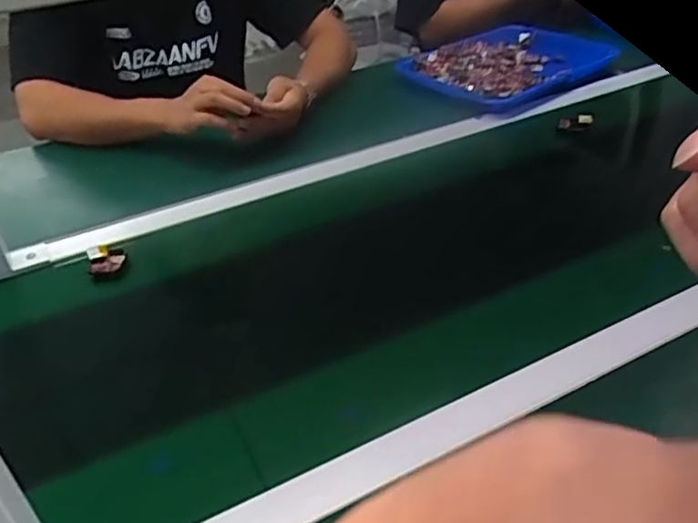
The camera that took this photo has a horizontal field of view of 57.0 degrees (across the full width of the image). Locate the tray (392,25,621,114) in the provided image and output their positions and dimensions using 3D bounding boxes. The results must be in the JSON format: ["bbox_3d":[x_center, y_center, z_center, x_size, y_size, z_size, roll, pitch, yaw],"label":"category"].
[{"bbox_3d":[0.273,-0.355,1.153,0.337,0.042,0.276,-25,42,-28],"label":"tray"}]

